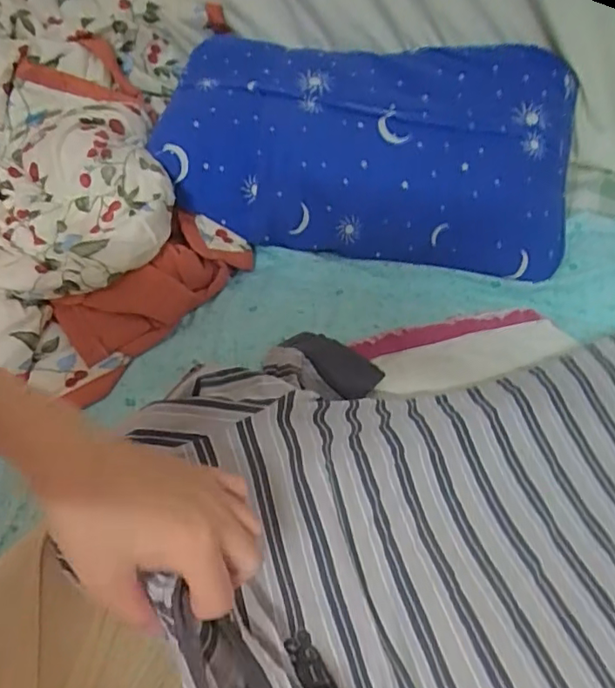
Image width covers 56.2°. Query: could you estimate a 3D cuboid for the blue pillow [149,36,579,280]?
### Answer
[{"bbox_3d":[0.078,-0.285,0.830,0.571,0.168,0.313,10,47,12],"label":"blue pillow"}]

